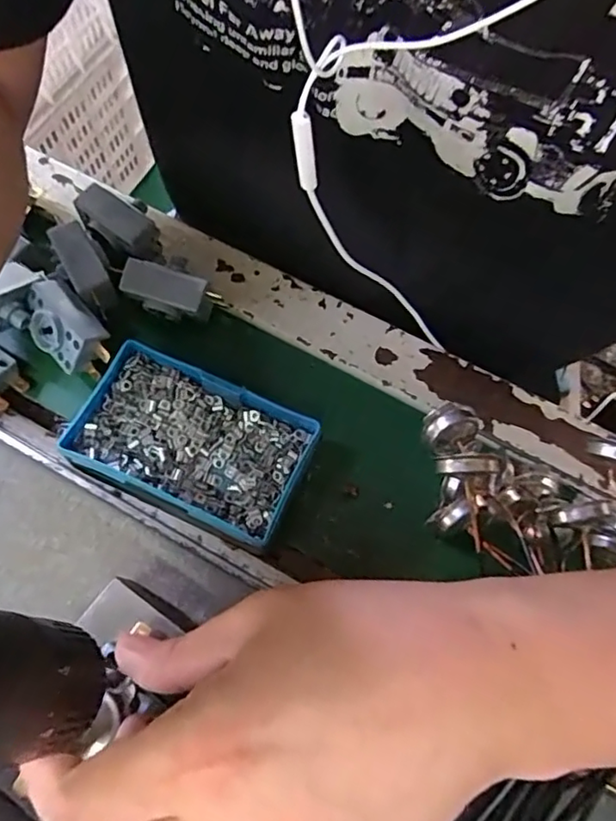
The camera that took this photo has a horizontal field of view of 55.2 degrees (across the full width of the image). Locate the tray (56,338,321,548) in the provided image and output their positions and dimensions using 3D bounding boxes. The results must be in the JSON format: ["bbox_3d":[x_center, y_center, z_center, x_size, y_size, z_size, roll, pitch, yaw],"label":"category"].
[{"bbox_3d":[-0.060,0.018,0.313,0.115,0.032,0.070,23,70,7],"label":"tray"}]

